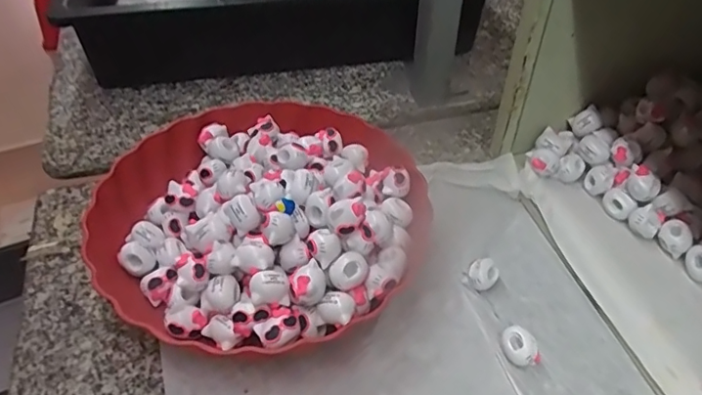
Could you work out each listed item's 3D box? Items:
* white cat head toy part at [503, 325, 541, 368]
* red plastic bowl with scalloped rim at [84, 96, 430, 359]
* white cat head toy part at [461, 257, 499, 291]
[{"bbox_3d":[0.112,0.100,0.367,0.027,0.019,0.019,22,49,21],"label":"white cat head toy part"},{"bbox_3d":[-0.065,0.005,0.421,0.242,0.070,0.234,11,46,11],"label":"red plastic bowl with scalloped rim"},{"bbox_3d":[0.096,0.056,0.408,0.023,0.017,0.021,0,45,0],"label":"white cat head toy part"}]

